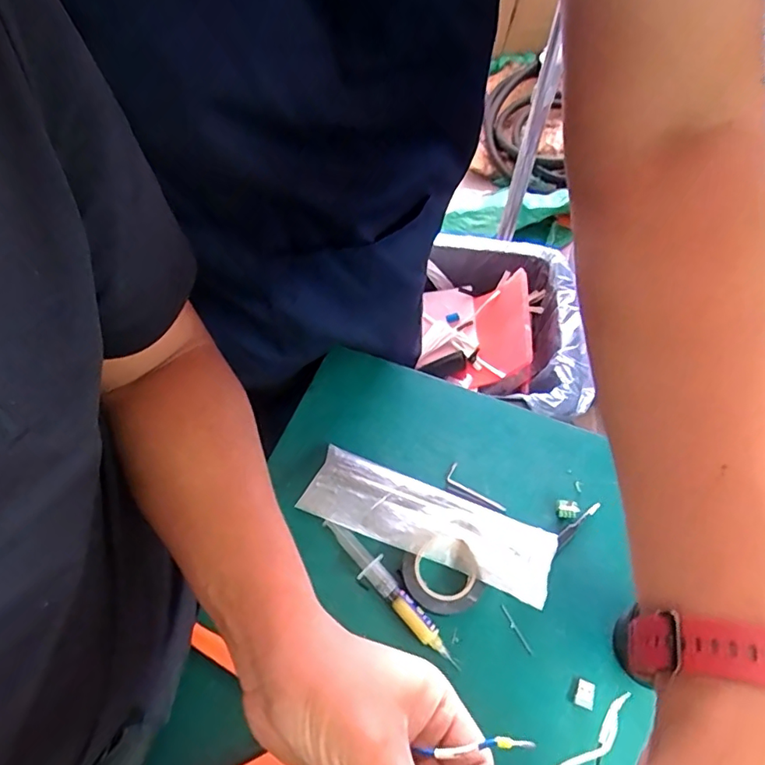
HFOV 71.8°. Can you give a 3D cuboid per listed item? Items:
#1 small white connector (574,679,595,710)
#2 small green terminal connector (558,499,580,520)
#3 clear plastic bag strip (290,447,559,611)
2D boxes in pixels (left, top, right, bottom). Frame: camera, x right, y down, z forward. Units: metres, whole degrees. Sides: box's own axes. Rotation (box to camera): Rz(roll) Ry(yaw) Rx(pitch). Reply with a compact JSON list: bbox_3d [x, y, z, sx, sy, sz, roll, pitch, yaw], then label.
[{"bbox_3d":[0.161,0.248,0.419,0.014,0.005,0.019,23,62,13],"label":"small white connector"},{"bbox_3d":[0.172,0.118,0.491,0.018,0.009,0.016,3,60,1],"label":"small green terminal connector"},{"bbox_3d":[0.041,0.123,0.473,0.220,0.013,0.072,20,46,11],"label":"clear plastic bag strip"}]

